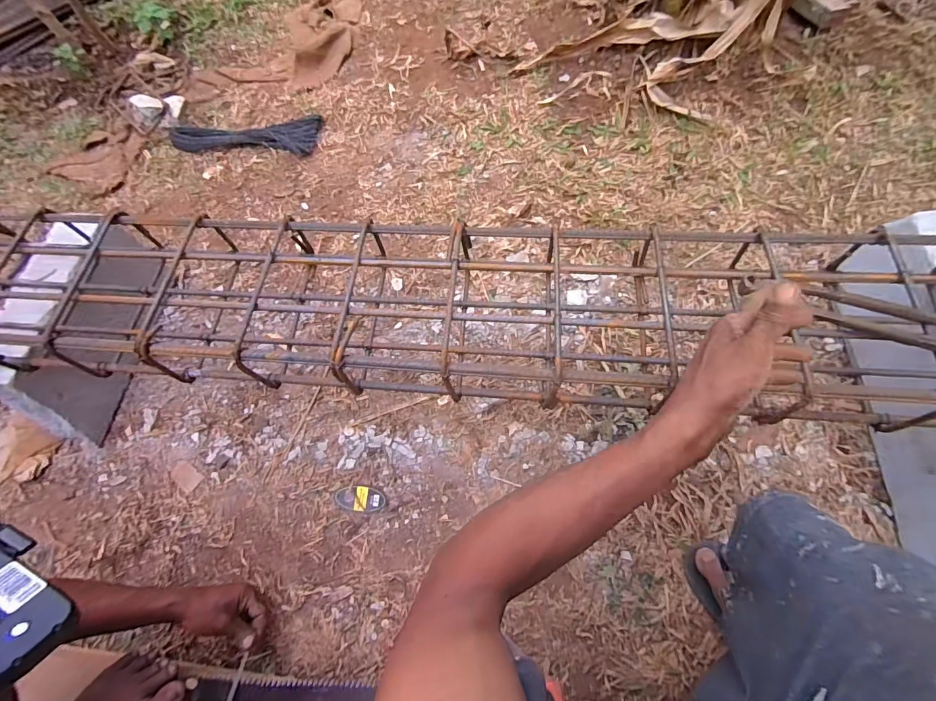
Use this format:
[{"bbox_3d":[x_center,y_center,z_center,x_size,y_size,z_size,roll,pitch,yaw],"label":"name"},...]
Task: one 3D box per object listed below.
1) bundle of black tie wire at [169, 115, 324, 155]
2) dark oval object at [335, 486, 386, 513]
[{"bbox_3d":[-0.587,-0.572,1.089,0.416,0.039,0.118,7,67,6],"label":"bundle of black tie wire"},{"bbox_3d":[-0.187,0.258,0.724,0.086,0.004,0.040,3,67,5],"label":"dark oval object"}]

